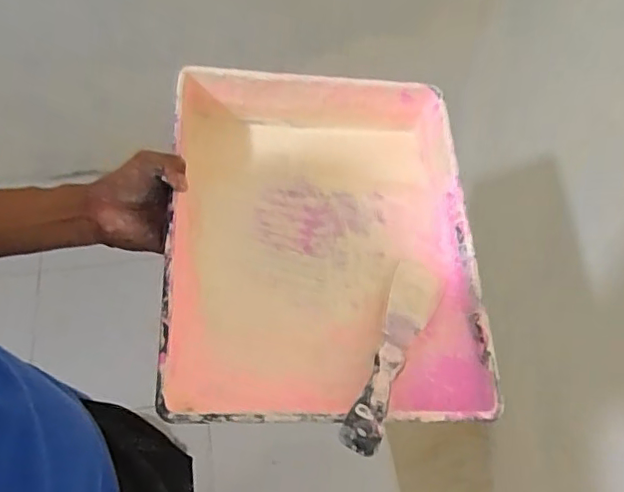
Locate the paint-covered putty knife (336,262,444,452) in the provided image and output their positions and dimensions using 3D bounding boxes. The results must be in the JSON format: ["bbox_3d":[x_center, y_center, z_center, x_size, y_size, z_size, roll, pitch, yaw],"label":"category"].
[{"bbox_3d":[0.070,0.084,0.480,0.042,0.011,0.209,21,41,10],"label":"paint-covered putty knife"}]

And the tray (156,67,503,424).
[{"bbox_3d":[0.012,-0.011,0.533,0.275,0.089,0.348,-1,56,-5],"label":"tray"}]

